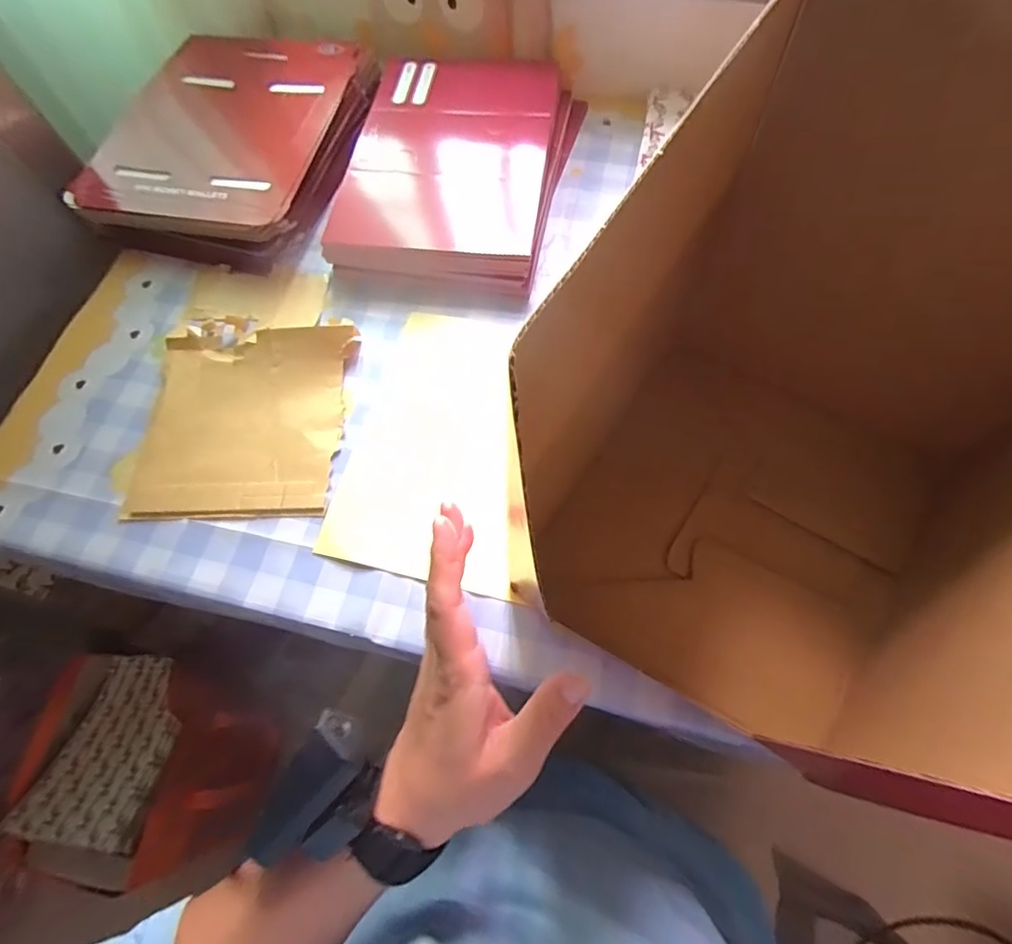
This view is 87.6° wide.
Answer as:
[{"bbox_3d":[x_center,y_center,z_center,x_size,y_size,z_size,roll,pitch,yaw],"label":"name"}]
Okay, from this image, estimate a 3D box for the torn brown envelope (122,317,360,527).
[{"bbox_3d":[-0.199,-0.049,0.405,0.148,0.009,0.171,-1,66,3],"label":"torn brown envelope"}]

